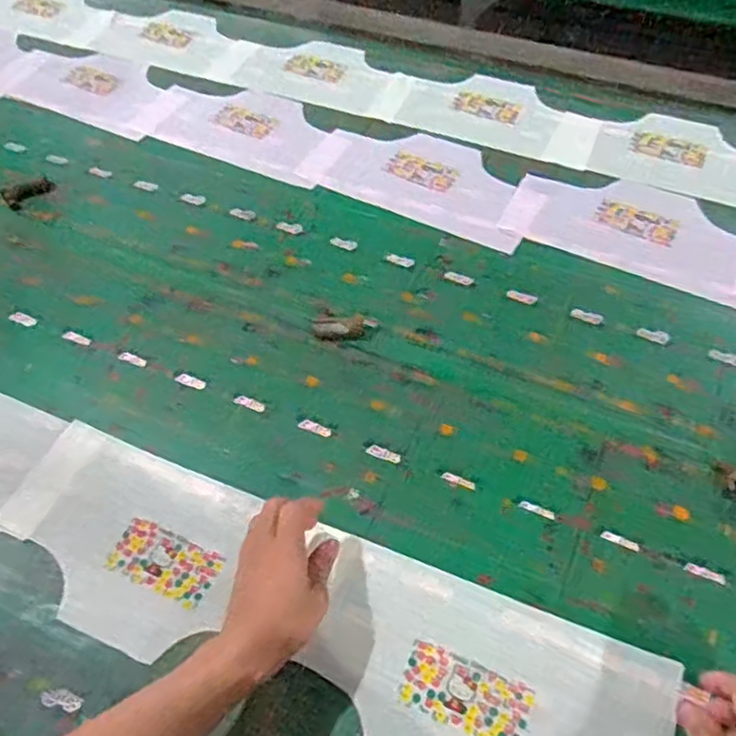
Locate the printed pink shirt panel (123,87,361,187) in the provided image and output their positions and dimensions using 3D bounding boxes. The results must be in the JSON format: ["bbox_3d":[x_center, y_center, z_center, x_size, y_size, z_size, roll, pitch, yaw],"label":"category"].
[{"bbox_3d":[-0.185,-0.362,0.976,0.315,0.013,0.172,22,59,17],"label":"printed pink shirt panel"}]

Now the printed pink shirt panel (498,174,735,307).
[{"bbox_3d":[0.347,-0.178,0.831,0.322,0.008,0.148,23,59,17],"label":"printed pink shirt panel"}]

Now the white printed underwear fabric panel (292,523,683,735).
[{"bbox_3d":[0.087,0.256,0.519,0.286,0.010,0.161,17,58,14],"label":"white printed underwear fabric panel"}]

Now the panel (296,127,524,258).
[{"bbox_3d":[0.074,-0.267,0.905,0.325,0.007,0.161,26,60,19],"label":"panel"}]

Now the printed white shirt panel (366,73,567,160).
[{"bbox_3d":[0.158,-0.400,0.992,0.270,0.014,0.178,24,59,18],"label":"printed white shirt panel"}]

